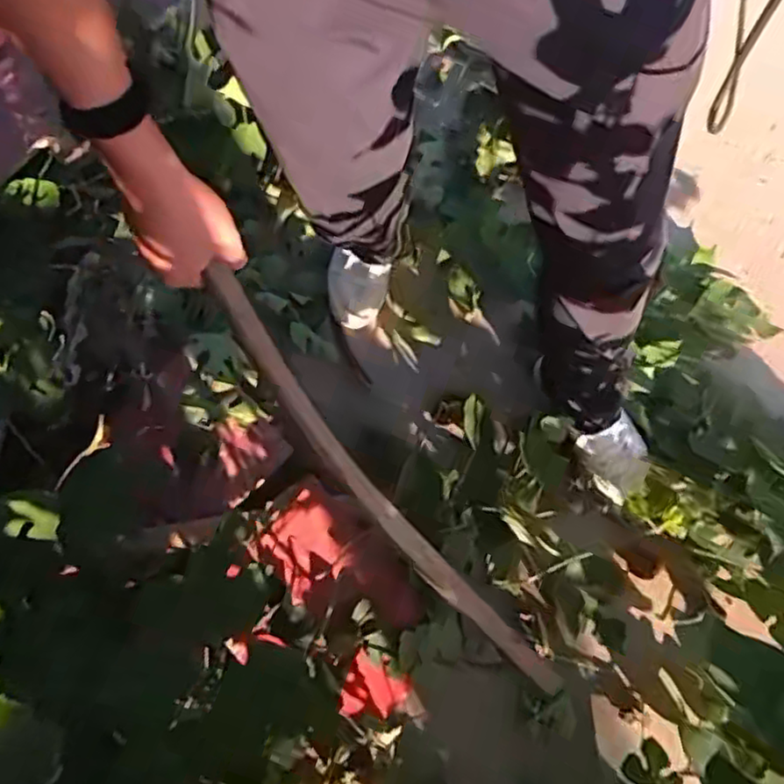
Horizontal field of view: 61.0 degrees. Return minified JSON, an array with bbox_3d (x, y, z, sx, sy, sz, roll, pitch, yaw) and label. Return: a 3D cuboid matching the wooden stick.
[{"bbox_3d":[-0.014,0.080,0.569,0.031,0.028,0.444,-39,90,-12],"label":"wooden stick"}]

